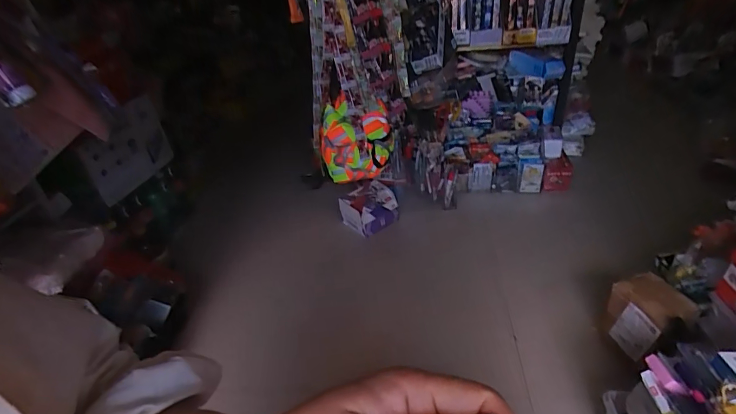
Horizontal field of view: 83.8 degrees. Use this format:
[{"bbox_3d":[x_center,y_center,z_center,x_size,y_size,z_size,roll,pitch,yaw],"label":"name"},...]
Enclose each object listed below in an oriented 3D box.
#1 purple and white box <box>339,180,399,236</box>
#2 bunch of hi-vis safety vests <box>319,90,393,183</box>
[{"bbox_3d":[0.007,0.008,1.326,0.169,0.106,0.132,-28,39,-28],"label":"purple and white box"},{"bbox_3d":[-0.036,-0.197,1.258,0.219,0.218,0.116,-8,34,-1],"label":"bunch of hi-vis safety vests"}]

